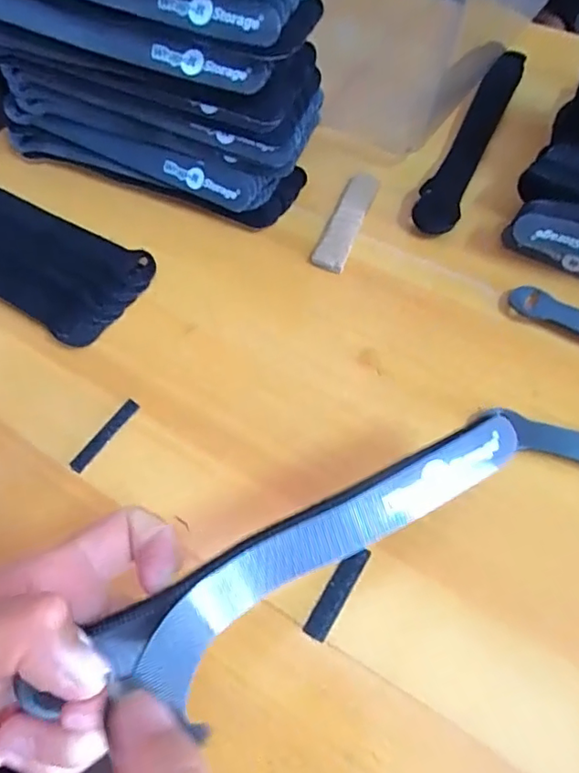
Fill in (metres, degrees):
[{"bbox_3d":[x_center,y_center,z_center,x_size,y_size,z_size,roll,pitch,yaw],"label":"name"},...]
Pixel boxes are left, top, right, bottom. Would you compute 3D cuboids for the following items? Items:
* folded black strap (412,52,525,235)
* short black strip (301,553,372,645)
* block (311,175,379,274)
[{"bbox_3d":[0.134,-0.185,0.407,0.027,0.014,0.203,21,64,14],"label":"folded black strap"},{"bbox_3d":[0.022,0.094,0.258,0.010,0.004,0.045,29,66,17],"label":"short black strip"},{"bbox_3d":[0.038,-0.112,0.374,0.022,0.008,0.090,17,63,12],"label":"block"}]

